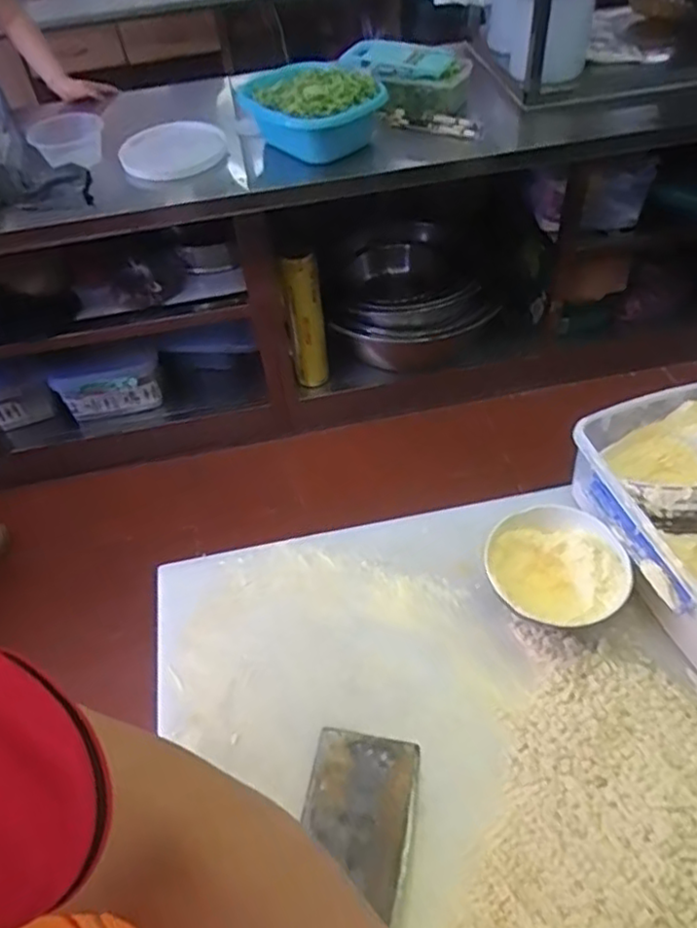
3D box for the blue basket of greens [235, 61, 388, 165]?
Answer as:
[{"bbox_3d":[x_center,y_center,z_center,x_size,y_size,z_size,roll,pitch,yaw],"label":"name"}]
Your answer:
[{"bbox_3d":[-0.100,-0.849,1.621,0.247,0.160,0.361,-31,54,-20],"label":"blue basket of greens"}]

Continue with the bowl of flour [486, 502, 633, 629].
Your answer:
[{"bbox_3d":[0.219,0.122,0.730,0.140,0.070,0.140,-2,50,3],"label":"bowl of flour"}]

